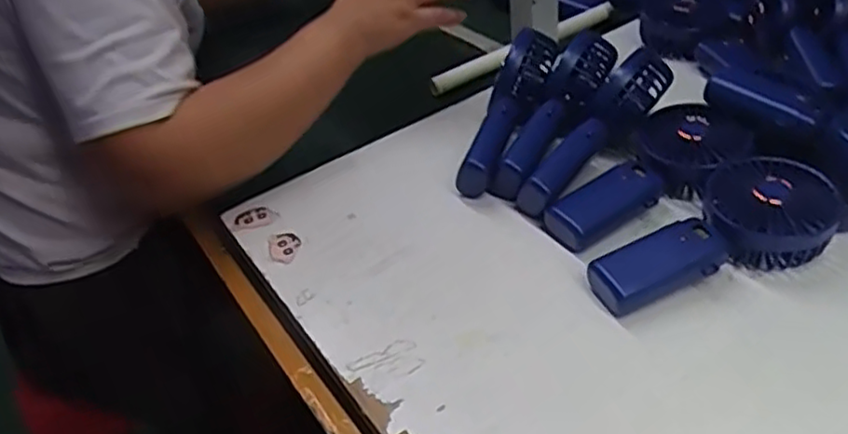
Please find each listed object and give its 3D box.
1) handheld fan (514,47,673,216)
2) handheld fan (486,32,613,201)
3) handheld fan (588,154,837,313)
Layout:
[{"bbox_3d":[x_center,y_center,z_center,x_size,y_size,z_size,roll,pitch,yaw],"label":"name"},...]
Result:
[{"bbox_3d":[0.141,-0.076,0.558,0.043,0.057,0.176,28,63,36],"label":"handheld fan"},{"bbox_3d":[0.112,-0.090,0.582,0.039,0.058,0.178,24,69,33],"label":"handheld fan"},{"bbox_3d":[0.207,0.019,0.477,0.183,0.046,0.087,-27,43,-24],"label":"handheld fan"}]

